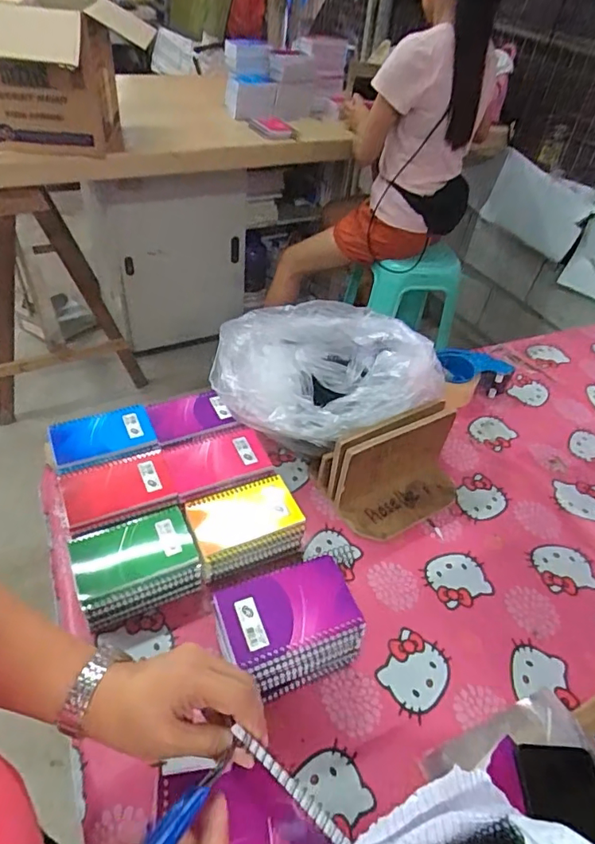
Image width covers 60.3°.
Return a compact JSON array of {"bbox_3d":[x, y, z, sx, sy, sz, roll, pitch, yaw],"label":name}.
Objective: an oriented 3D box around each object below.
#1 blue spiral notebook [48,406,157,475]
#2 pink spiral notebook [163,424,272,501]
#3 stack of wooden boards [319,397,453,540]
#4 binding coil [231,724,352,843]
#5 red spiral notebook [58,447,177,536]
[{"bbox_3d":[-0.274,0.024,0.722,0.135,0.019,0.090,-12,47,-18],"label":"blue spiral notebook"},{"bbox_3d":[-0.109,0.052,0.709,0.133,0.016,0.099,-13,48,-20],"label":"pink spiral notebook"},{"bbox_3d":[0.144,0.068,0.714,0.196,0.125,0.114,-13,48,-20],"label":"stack of wooden boards"},{"bbox_3d":[0.007,0.242,0.321,0.128,0.006,0.010,37,51,22],"label":"binding coil"},{"bbox_3d":[-0.232,0.086,0.662,0.132,0.018,0.101,-12,47,-19],"label":"red spiral notebook"}]

